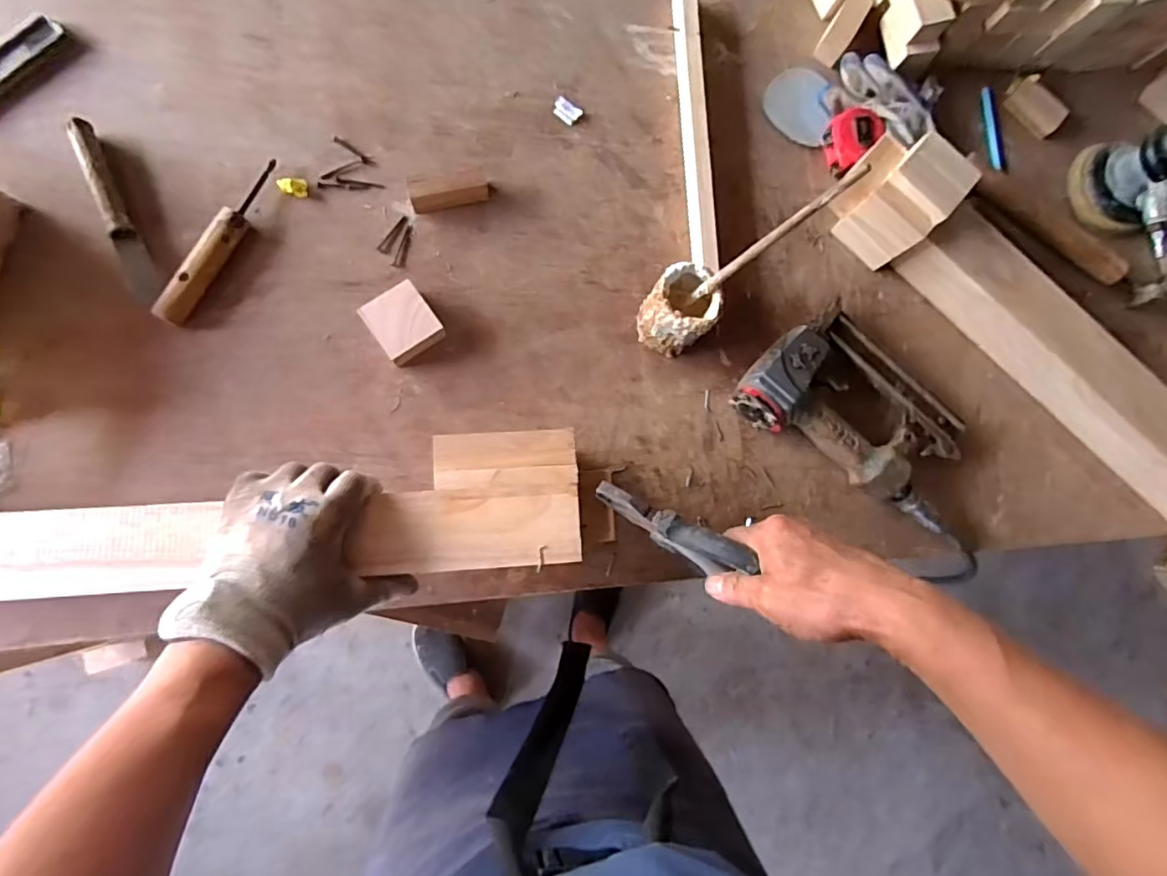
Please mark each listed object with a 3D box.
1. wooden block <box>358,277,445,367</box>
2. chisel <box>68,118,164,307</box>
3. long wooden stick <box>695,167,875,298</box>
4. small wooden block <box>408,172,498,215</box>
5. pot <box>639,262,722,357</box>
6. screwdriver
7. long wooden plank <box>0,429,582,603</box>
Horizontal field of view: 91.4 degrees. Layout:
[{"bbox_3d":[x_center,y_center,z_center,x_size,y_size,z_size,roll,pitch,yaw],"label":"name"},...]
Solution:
[{"bbox_3d":[-0.178,-0.111,0.565,0.058,0.033,0.064,-36,91,-10],"label":"wooden block"},{"bbox_3d":[-0.449,-0.215,0.542,0.024,0.019,0.184,-23,89,-10],"label":"chisel"},{"bbox_3d":[0.154,-0.164,0.473,0.008,0.175,0.011,-31,90,-38],"label":"long wooden stick"},{"bbox_3d":[-0.134,-0.251,0.582,0.083,0.032,0.023,-12,87,-9],"label":"small wooden block"},{"bbox_3d":[0.093,-0.127,0.568,0.064,0.090,0.062,1,85,-9],"label":"pot"},{"bbox_3d":[-0.352,-0.191,0.553,0.025,0.022,0.184,29,82,-5],"label":"screwdriver"},{"bbox_3d":[-0.331,0.066,0.435,0.656,0.025,0.109,-3,86,-6],"label":"long wooden plank"}]

